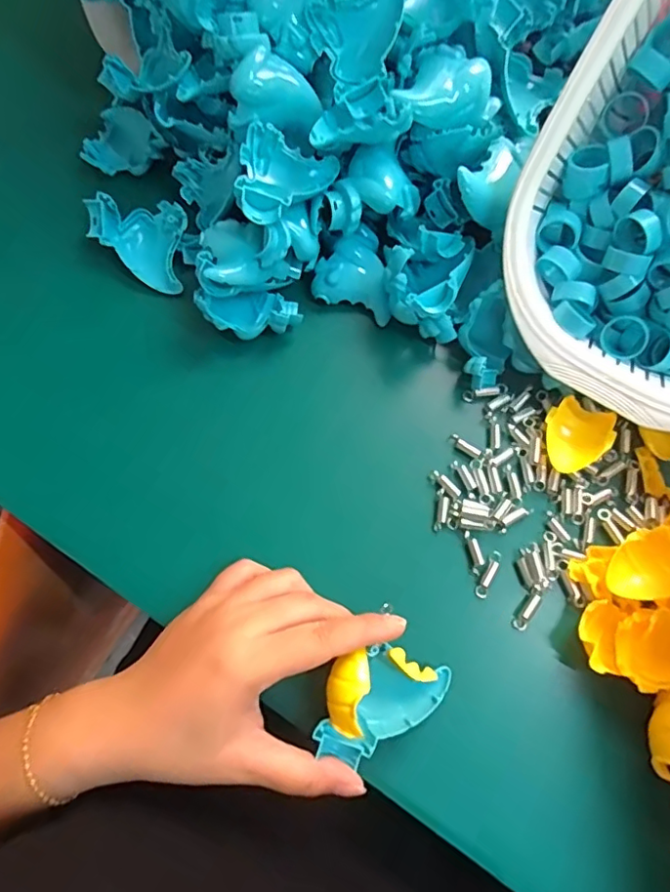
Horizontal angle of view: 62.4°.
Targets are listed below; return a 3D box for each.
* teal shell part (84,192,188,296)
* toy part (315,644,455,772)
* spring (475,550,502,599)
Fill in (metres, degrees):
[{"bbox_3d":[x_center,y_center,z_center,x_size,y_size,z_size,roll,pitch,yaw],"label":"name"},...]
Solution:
[{"bbox_3d":[-0.129,-0.143,0.376,0.070,0.030,0.049,35,76,8],"label":"teal shell part"},{"bbox_3d":[0.023,0.132,0.292,0.074,0.035,0.048,-31,77,-9],"label":"toy part"},{"bbox_3d":[0.093,0.077,0.331,0.007,0.004,0.030,26,75,6],"label":"spring"}]

